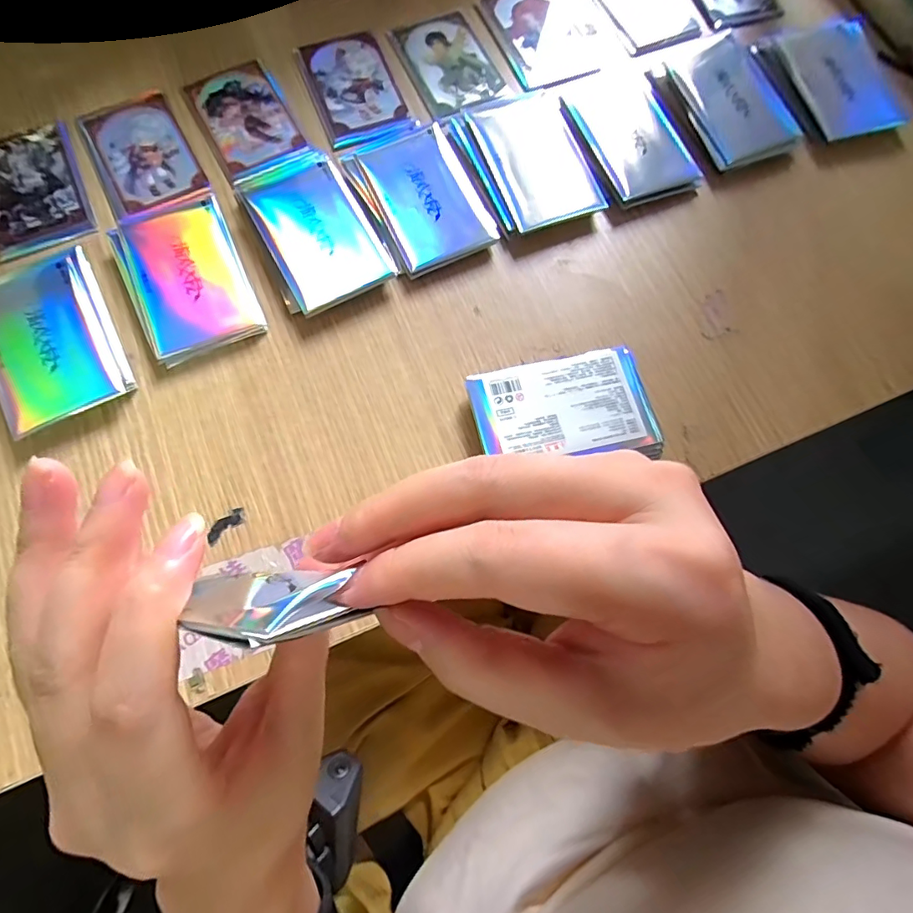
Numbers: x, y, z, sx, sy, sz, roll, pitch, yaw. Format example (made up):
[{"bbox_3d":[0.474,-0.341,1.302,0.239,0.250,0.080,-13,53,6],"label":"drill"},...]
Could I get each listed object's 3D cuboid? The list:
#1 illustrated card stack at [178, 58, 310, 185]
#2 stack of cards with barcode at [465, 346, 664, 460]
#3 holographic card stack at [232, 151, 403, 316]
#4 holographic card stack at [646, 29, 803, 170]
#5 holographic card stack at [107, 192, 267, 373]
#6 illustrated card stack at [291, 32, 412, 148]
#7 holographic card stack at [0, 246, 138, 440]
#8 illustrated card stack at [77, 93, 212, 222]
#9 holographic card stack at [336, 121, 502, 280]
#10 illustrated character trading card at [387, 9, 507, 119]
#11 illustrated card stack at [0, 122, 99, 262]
[{"bbox_3d":[-0.143,-0.230,0.333,0.058,0.004,0.087,-28,76,-8],"label":"illustrated card stack"},{"bbox_3d":[0.059,-0.026,0.276,0.097,0.015,0.058,-10,74,-3],"label":"stack of cards with barcode"},{"bbox_3d":[-0.089,-0.140,0.304,0.066,0.013,0.105,-29,76,-8],"label":"holographic card stack"},{"bbox_3d":[0.188,-0.245,0.340,0.073,0.012,0.102,-20,75,-6],"label":"holographic card stack"},{"bbox_3d":[-0.159,-0.106,0.293,0.065,0.012,0.098,-25,76,-7],"label":"holographic card stack"},{"bbox_3d":[-0.073,-0.260,0.344,0.058,0.004,0.090,-21,75,-6],"label":"illustrated card stack"},{"bbox_3d":[-0.227,-0.065,0.278,0.063,0.016,0.093,-25,76,-7],"label":"holographic card stack"},{"bbox_3d":[-0.203,-0.197,0.322,0.058,0.005,0.099,-28,76,-8],"label":"illustrated card stack"},{"bbox_3d":[-0.022,-0.162,0.313,0.068,0.013,0.094,-26,76,-8],"label":"holographic card stack"},{"bbox_3d":[-0.007,-0.281,0.350,0.059,0.004,0.083,-25,76,-7],"label":"illustrated character trading card"},{"bbox_3d":[-0.267,-0.171,0.311,0.059,0.004,0.093,-23,75,-7],"label":"illustrated card stack"}]

